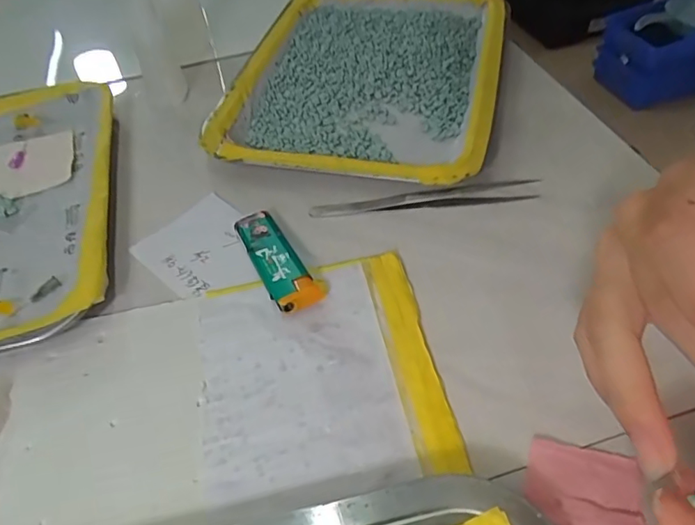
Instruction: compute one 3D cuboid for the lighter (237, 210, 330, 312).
[{"bbox_3d":[-0.038,-0.004,0.300,0.028,0.014,0.077,-23,49,-14],"label":"lighter"}]

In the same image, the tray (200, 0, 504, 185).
[{"bbox_3d":[0.017,-0.147,0.422,0.187,0.024,0.265,7,49,13],"label":"tray"}]

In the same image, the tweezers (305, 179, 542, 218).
[{"bbox_3d":[0.045,-0.038,0.332,0.134,0.008,0.013,-5,47,2],"label":"tweezers"}]

